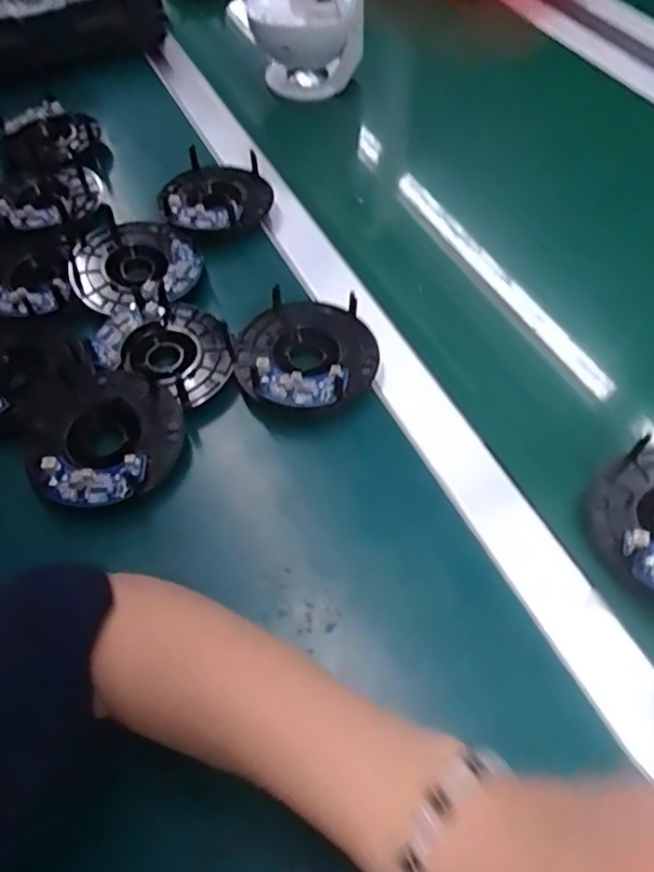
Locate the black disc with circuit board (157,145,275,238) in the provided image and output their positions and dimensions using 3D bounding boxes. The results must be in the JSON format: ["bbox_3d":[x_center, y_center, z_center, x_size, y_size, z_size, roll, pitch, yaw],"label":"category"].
[{"bbox_3d":[-0.101,-0.221,0.576,0.094,0.029,0.105,-14,55,-6],"label":"black disc with circuit board"}]

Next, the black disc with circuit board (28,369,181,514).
[{"bbox_3d":[-0.146,0.005,0.430,0.099,0.032,0.099,-2,55,2],"label":"black disc with circuit board"}]

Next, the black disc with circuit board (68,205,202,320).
[{"bbox_3d":[-0.156,-0.140,0.524,0.103,0.019,0.099,-2,55,2],"label":"black disc with circuit board"}]

